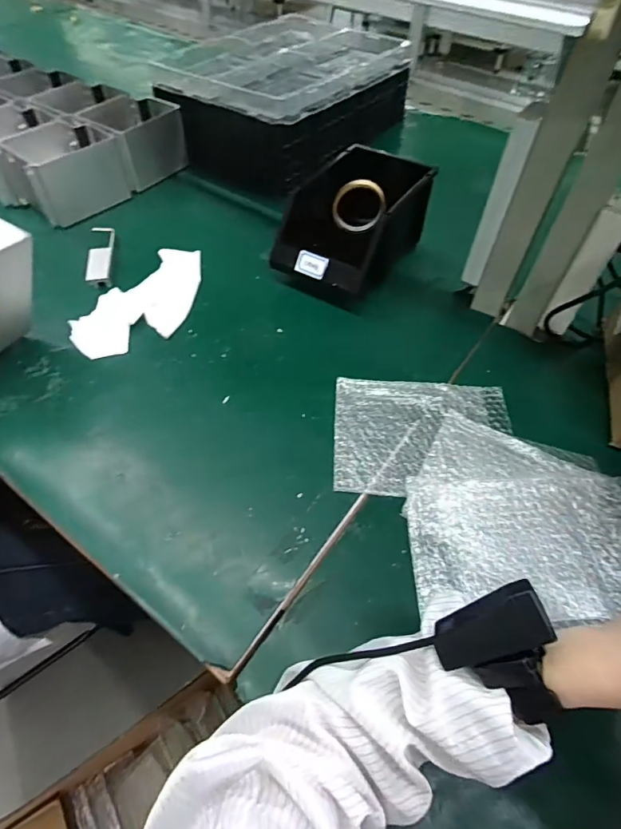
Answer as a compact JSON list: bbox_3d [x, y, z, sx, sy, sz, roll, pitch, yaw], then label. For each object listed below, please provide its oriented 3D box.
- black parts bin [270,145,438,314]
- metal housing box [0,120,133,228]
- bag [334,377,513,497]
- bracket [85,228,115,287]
[{"bbox_3d":[0.076,-0.301,0.707,0.161,0.120,0.266,29,57,17],"label":"black parts bin"},{"bbox_3d":[-0.442,-0.432,0.801,0.124,0.099,0.176,38,60,22],"label":"metal housing box"},{"bbox_3d":[0.136,0.024,0.538,0.212,0.012,0.158,3,53,-1],"label":"bag"},{"bbox_3d":[-0.339,-0.263,0.723,0.035,0.018,0.149,-9,54,-9],"label":"bracket"}]

